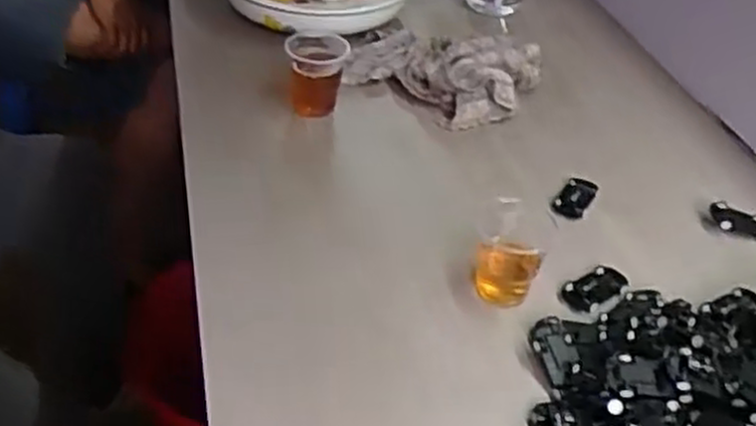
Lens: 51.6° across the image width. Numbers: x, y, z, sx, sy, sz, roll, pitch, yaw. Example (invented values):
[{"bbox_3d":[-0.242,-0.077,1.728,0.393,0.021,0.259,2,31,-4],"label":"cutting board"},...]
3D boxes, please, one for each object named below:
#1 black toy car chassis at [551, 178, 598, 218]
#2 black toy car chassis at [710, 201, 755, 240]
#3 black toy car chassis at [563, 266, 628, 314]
[{"bbox_3d":[0.191,-0.017,0.753,0.029,0.010,0.060,25,43,23],"label":"black toy car chassis"},{"bbox_3d":[0.344,0.008,0.741,0.061,0.014,0.029,21,42,-3],"label":"black toy car chassis"},{"bbox_3d":[0.185,0.066,0.665,0.063,0.018,0.033,-23,47,-30],"label":"black toy car chassis"}]

